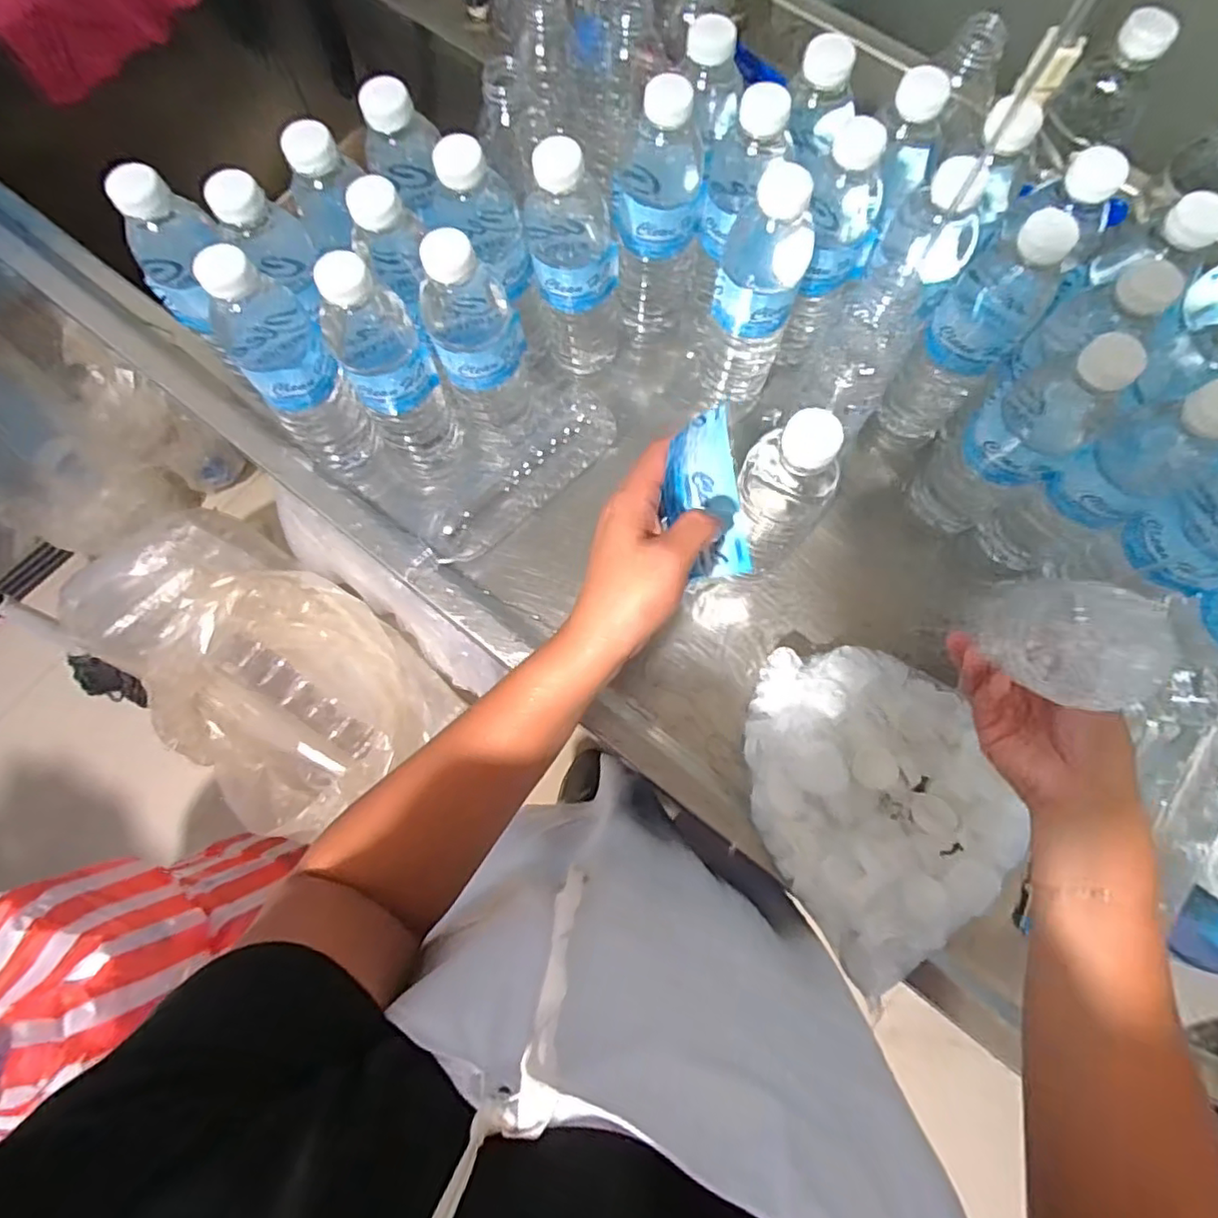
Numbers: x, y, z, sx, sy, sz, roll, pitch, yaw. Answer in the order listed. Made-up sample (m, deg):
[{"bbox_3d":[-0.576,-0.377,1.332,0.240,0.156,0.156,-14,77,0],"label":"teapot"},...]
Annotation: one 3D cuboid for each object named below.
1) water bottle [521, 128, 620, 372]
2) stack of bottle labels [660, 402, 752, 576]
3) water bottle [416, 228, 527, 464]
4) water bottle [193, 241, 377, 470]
[{"bbox_3d":[-0.025,-0.261,0.485,0.068,0.203,0.065,-1,76,-1],"label":"water bottle"},{"bbox_3d":[0.057,-0.063,0.359,0.046,0.021,0.095,-17,109,-4],"label":"stack of bottle labels"},{"bbox_3d":[-0.095,-0.184,0.470,0.067,0.203,0.070,0,76,0],"label":"water bottle"},{"bbox_3d":[-0.230,-0.171,0.462,0.066,0.200,0.052,-40,79,-9],"label":"water bottle"}]

